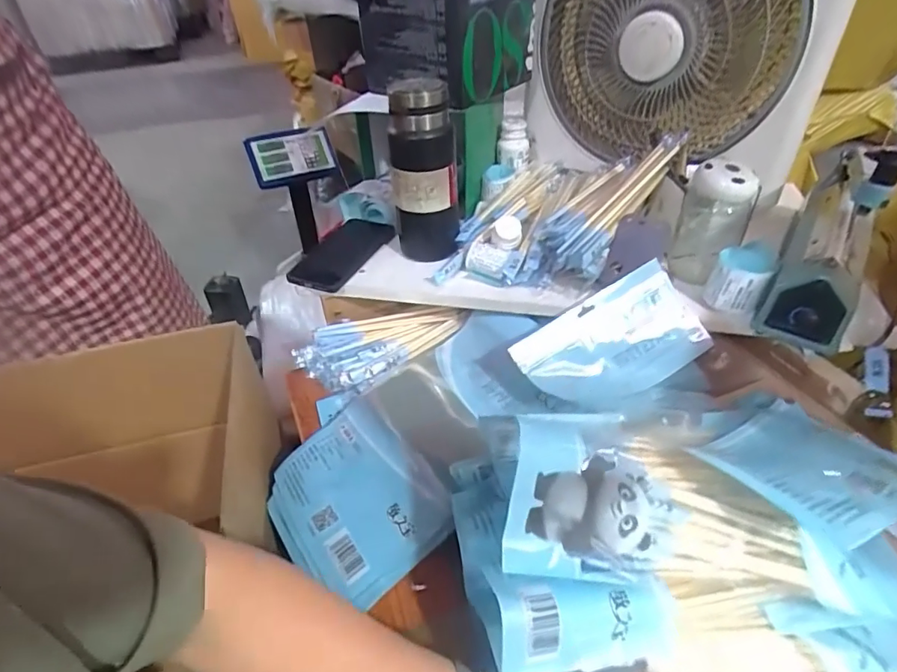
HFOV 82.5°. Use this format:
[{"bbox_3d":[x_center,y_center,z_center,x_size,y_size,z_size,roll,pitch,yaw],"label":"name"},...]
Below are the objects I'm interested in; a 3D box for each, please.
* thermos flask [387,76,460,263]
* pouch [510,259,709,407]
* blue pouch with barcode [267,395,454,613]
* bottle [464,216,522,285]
[{"bbox_3d":[-0.031,-0.201,0.643,0.080,0.227,0.076,-5,41,-3],"label":"thermos flask"},{"bbox_3d":[0.182,0.012,0.566,0.194,0.025,0.118,-33,79,-6],"label":"pouch"},{"bbox_3d":[-0.101,0.174,0.545,0.156,0.021,0.209,-36,44,-19],"label":"blue pouch with barcode"},{"bbox_3d":[0.061,-0.110,0.654,0.066,0.048,0.091,13,44,17],"label":"bottle"}]

